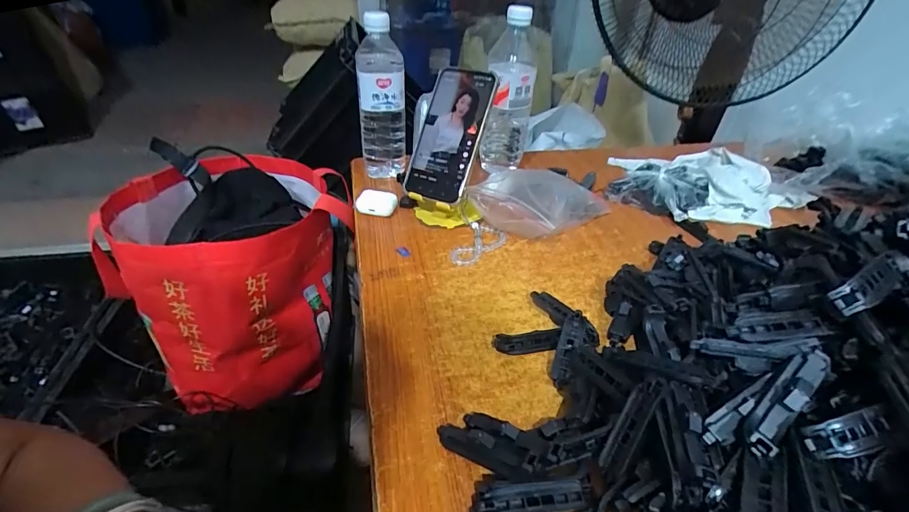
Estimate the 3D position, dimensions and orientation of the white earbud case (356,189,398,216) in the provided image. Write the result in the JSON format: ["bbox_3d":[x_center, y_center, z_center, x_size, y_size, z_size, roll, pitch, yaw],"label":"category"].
[{"bbox_3d":[-0.098,-0.066,0.534,0.047,0.026,0.037,8,37,6],"label":"white earbud case"}]

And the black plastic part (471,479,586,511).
[{"bbox_3d":[0.046,0.152,0.257,0.069,0.016,0.019,-3,37,-8],"label":"black plastic part"}]

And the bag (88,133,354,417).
[{"bbox_3d":[-0.340,0.029,0.668,0.308,0.292,0.291,-27,46,-34],"label":"bag"}]

